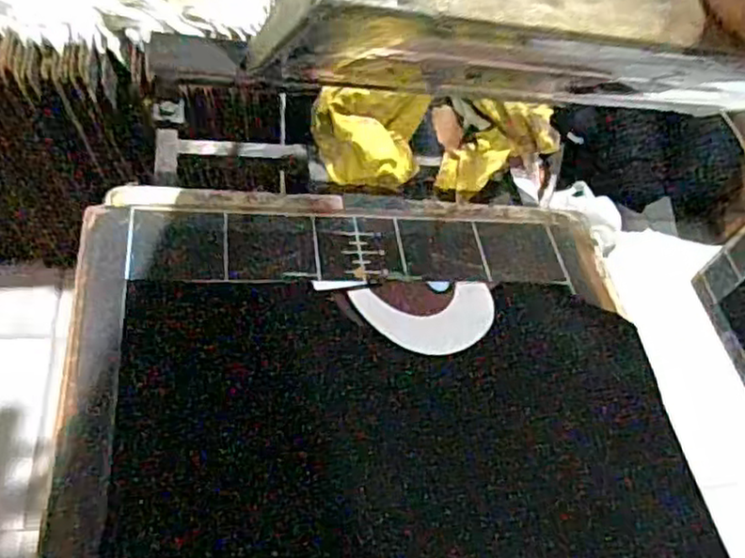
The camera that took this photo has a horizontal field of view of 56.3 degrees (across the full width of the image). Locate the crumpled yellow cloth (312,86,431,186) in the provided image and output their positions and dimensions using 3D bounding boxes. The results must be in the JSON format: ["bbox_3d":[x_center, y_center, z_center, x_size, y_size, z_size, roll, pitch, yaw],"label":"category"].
[{"bbox_3d":[0.006,-0.191,0.902,0.158,0.092,0.108,-8,54,-14],"label":"crumpled yellow cloth"}]

